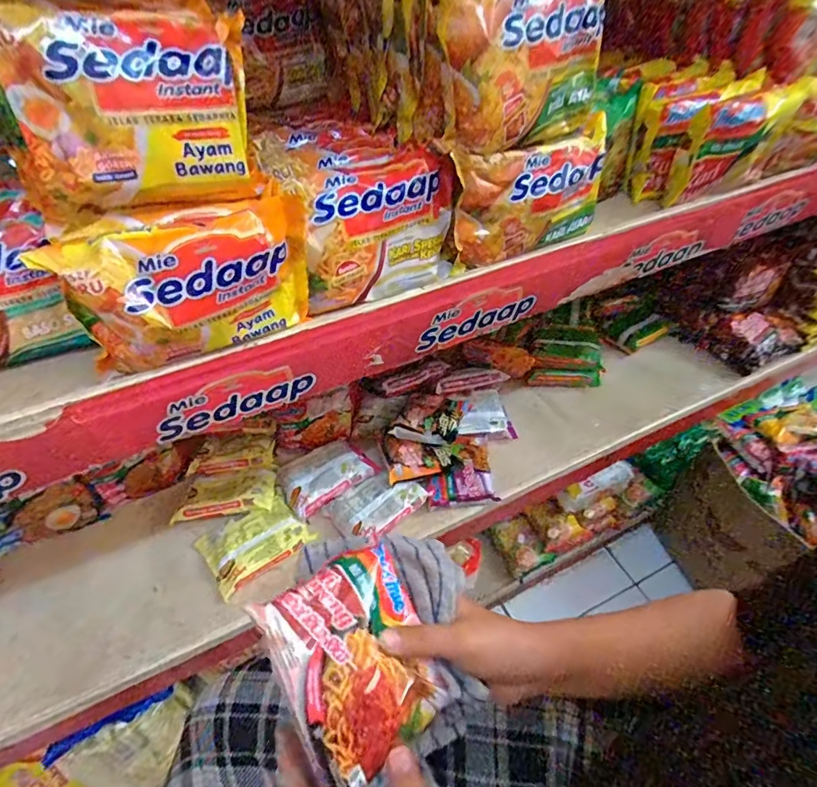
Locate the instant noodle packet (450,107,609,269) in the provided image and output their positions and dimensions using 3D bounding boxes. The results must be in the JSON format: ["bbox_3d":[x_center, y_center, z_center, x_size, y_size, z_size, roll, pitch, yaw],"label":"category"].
[{"bbox_3d":[0.101,-0.162,0.381,0.132,0.085,0.036,-30,51,-23],"label":"instant noodle packet"}]

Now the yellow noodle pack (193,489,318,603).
[{"bbox_3d":[-0.220,0.204,0.656,0.134,0.028,0.107,-32,52,-25],"label":"yellow noodle pack"}]

